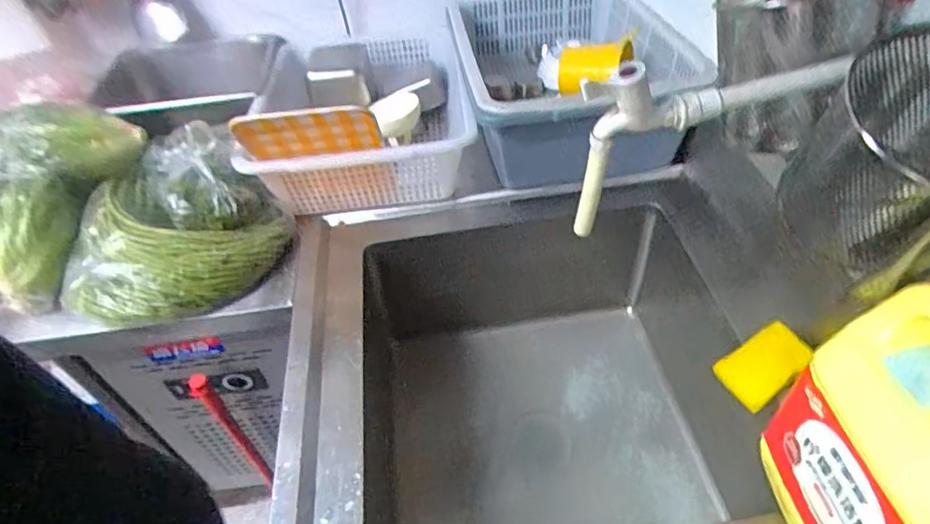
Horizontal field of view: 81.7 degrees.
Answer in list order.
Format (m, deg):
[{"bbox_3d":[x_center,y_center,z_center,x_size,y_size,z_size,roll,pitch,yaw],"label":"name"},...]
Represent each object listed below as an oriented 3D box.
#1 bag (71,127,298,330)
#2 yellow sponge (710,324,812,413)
[{"bbox_3d":[-0.429,-0.049,0.791,0.292,0.157,0.216,-8,45,-2],"label":"bag"},{"bbox_3d":[0.366,0.126,0.662,0.102,0.021,0.066,-45,68,8],"label":"yellow sponge"}]

